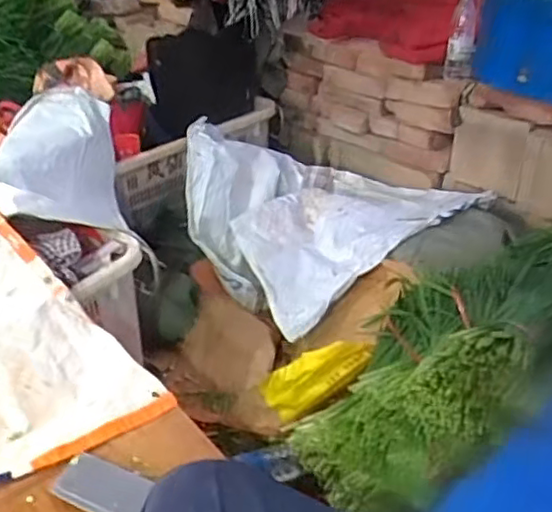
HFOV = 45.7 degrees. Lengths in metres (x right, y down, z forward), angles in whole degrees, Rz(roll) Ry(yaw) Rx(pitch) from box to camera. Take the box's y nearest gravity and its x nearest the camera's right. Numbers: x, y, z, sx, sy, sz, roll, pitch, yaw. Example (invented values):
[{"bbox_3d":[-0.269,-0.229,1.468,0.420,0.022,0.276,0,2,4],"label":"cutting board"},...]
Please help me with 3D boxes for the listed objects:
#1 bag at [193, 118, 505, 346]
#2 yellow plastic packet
[{"bbox_3d":[0.090,-0.136,1.666,0.600,0.210,0.609,-19,38,-24],"label":"bag"},{"bbox_3d":[0.079,0.222,1.217,0.225,0.089,0.052,-33,32,14],"label":"yellow plastic packet"}]

